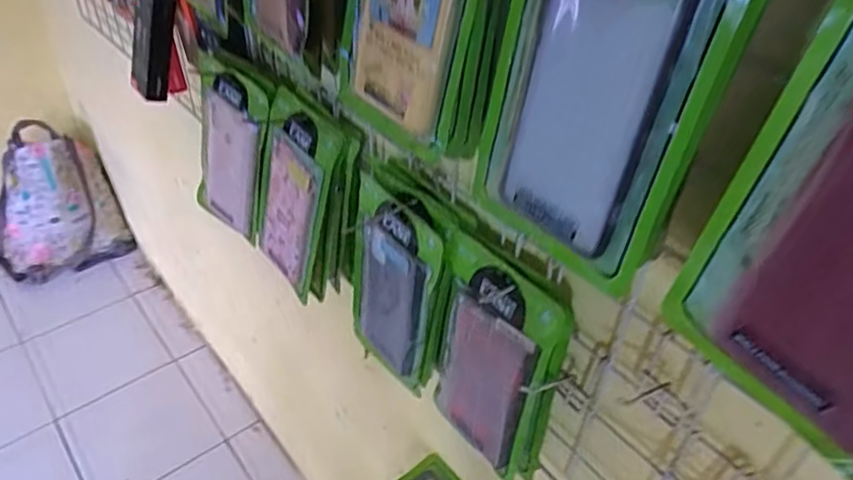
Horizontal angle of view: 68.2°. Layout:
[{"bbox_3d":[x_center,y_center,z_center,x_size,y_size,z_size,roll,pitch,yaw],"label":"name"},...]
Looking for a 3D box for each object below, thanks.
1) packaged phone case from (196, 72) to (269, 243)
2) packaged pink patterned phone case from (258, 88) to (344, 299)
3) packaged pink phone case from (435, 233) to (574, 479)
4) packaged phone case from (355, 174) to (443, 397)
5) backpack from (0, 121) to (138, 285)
[{"bbox_3d":[-0.223,-0.094,0.714,0.095,0.209,0.015,35,44,10],"label":"packaged phone case"},{"bbox_3d":[-0.142,-0.048,0.654,0.103,0.205,0.023,36,38,24],"label":"packaged pink patterned phone case"},{"bbox_3d":[0.052,0.102,0.514,0.019,0.200,0.107,-23,45,-32],"label":"packaged pink phone case"},{"bbox_3d":[-0.034,0.048,0.589,0.104,0.207,0.011,36,48,28],"label":"packaged phone case"},{"bbox_3d":[-0.996,-0.084,1.634,0.323,0.409,0.148,-8,43,-12],"label":"backpack"}]

